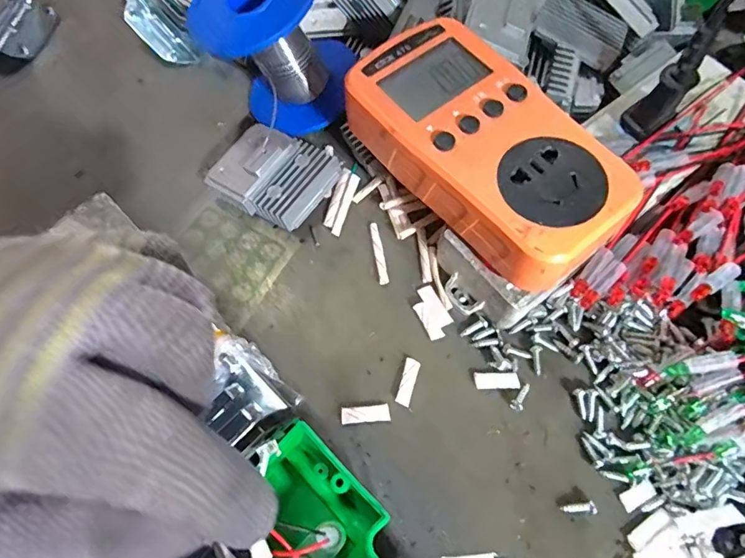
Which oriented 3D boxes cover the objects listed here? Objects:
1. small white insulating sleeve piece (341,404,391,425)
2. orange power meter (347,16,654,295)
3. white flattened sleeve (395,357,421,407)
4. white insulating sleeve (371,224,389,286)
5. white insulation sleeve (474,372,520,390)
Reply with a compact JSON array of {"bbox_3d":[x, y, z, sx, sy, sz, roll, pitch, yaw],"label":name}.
[{"bbox_3d":[-0.003,0.062,0.222,0.022,0.004,0.008,-5,69,-1],"label":"small white insulating sleeve piece"},{"bbox_3d":[0.047,-0.056,0.210,0.070,0.028,0.125,-40,73,-13],"label":"orange power meter"},{"bbox_3d":[0.017,0.048,0.227,0.007,0.004,0.022,16,70,7],"label":"white flattened sleeve"},{"bbox_3d":[0.003,-0.014,0.251,0.005,0.004,0.034,-11,69,-3],"label":"white insulating sleeve"},{"bbox_3d":[0.058,0.047,0.226,0.020,0.004,0.008,-1,69,1],"label":"white insulation sleeve"}]

